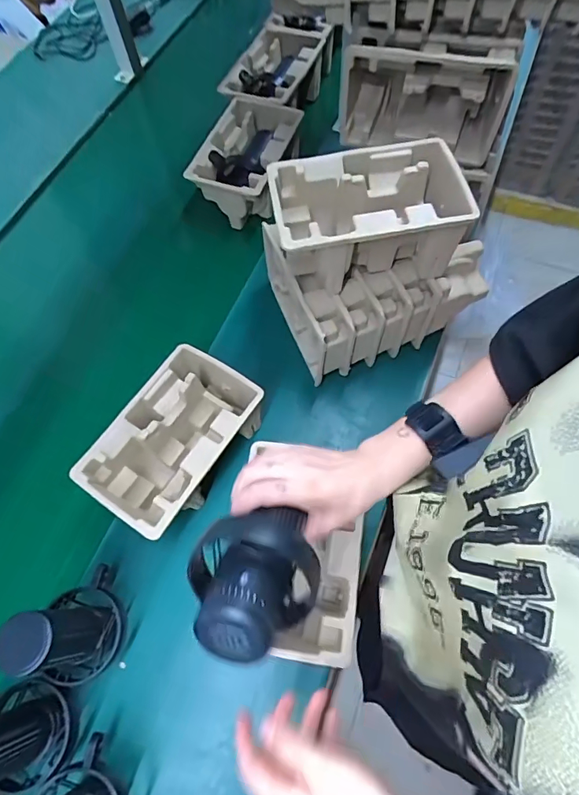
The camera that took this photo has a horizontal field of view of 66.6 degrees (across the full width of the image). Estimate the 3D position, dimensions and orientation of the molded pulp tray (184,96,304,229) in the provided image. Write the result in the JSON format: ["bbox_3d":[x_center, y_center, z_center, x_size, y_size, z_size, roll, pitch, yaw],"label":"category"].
[{"bbox_3d":[-0.076,-0.422,0.799,0.140,0.096,0.215,19,69,10],"label":"molded pulp tray"}]

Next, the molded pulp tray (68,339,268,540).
[{"bbox_3d":[-0.147,0.062,0.595,0.135,0.103,0.220,31,72,14],"label":"molded pulp tray"}]

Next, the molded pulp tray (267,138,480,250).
[{"bbox_3d":[0.094,-0.223,0.536,0.218,0.084,0.130,-11,67,-2],"label":"molded pulp tray"}]

